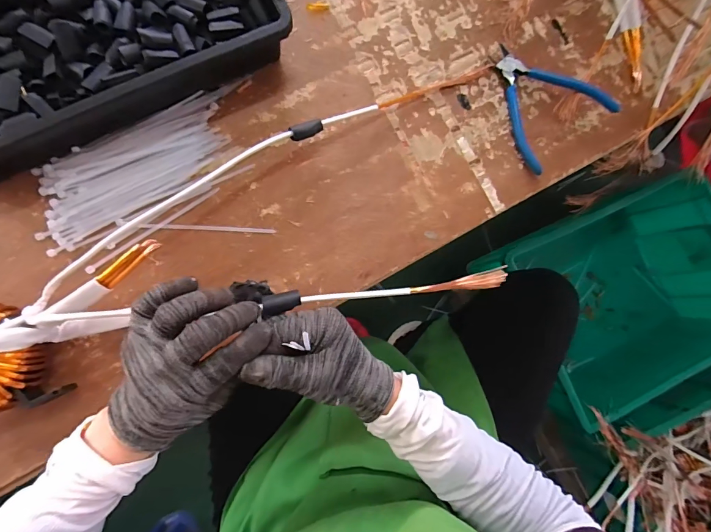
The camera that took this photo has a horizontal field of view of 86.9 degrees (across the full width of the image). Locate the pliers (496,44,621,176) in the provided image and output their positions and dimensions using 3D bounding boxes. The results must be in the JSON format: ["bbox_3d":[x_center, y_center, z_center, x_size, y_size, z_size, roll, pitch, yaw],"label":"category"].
[{"bbox_3d":[0.204,-0.191,0.424,0.117,0.026,0.136,-39,90,-8],"label":"pliers"}]

